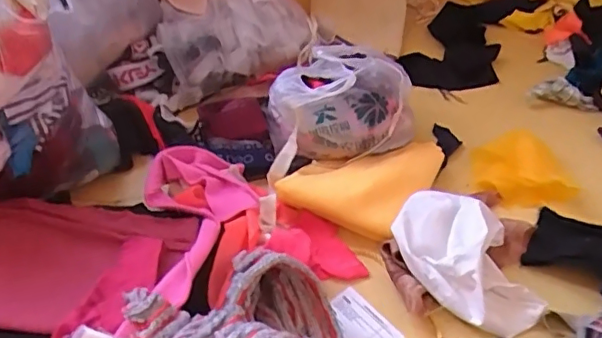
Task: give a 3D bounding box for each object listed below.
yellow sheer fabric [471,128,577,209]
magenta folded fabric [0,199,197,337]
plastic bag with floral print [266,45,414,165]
[{"bbox_3d":[0.326,-0.003,0.853,0.127,0.034,0.140,-13,45,-15],"label":"yellow sheer fabric"},{"bbox_3d":[-0.276,0.104,0.645,0.271,0.035,0.206,7,44,6],"label":"magenta folded fabric"},{"bbox_3d":[0.059,-0.099,0.870,0.213,0.155,0.162,-4,44,-6],"label":"plastic bag with floral print"}]

